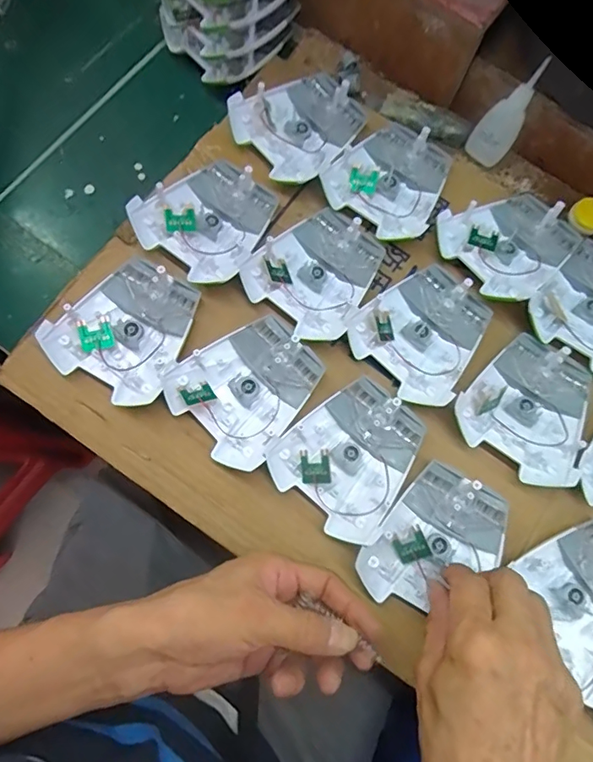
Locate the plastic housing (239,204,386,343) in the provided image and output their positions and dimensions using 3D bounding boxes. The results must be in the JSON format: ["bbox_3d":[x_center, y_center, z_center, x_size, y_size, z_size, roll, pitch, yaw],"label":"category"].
[{"bbox_3d":[0.020,-0.093,0.400,0.092,0.019,0.109,39,78,6],"label":"plastic housing"}]

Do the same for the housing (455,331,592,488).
[{"bbox_3d":[0.185,0.018,0.378,0.094,0.019,0.106,33,78,4],"label":"housing"}]

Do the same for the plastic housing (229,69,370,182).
[{"bbox_3d":[0.007,-0.230,0.430,0.109,0.022,0.096,-35,81,-10],"label":"plastic housing"}]

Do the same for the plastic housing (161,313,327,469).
[{"bbox_3d":[-0.037,0.004,0.374,0.106,0.021,0.093,-43,83,-11],"label":"plastic housing"}]

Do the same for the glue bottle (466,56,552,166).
[{"bbox_3d":[0.186,-0.234,0.425,0.035,0.089,0.015,41,48,8],"label":"glue bottle"}]

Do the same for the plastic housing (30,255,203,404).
[{"bbox_3d":[-0.132,-0.042,0.384,0.095,0.026,0.106,31,77,4],"label":"plastic housing"}]

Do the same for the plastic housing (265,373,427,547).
[{"bbox_3d":[0.043,0.054,0.365,0.093,0.016,0.107,42,78,6],"label":"plastic housing"}]

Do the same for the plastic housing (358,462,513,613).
[{"bbox_3d":[0.102,0.119,0.354,0.078,0.017,0.111,42,81,8],"label":"plastic housing"}]

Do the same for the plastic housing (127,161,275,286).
[{"bbox_3d":[-0.072,-0.138,0.405,0.094,0.026,0.107,36,78,5],"label":"plastic housing"}]

